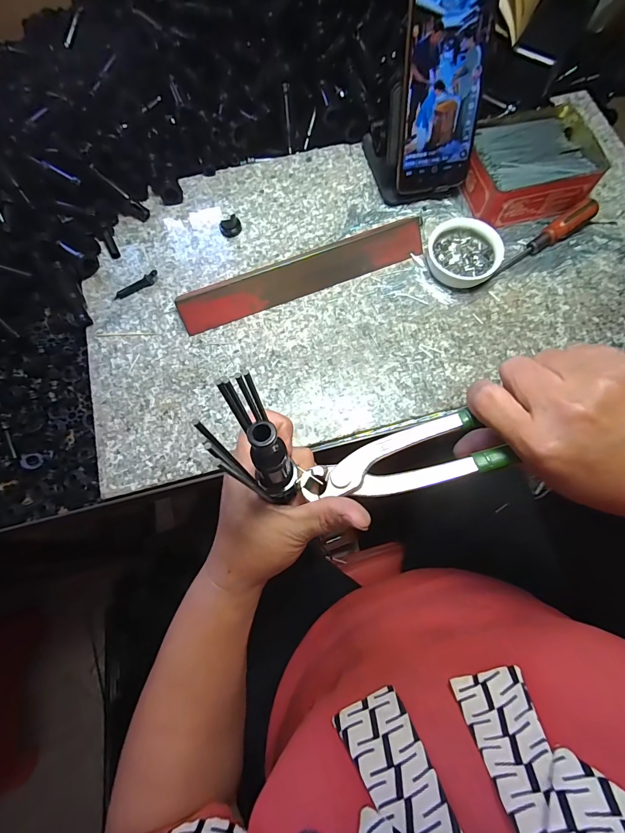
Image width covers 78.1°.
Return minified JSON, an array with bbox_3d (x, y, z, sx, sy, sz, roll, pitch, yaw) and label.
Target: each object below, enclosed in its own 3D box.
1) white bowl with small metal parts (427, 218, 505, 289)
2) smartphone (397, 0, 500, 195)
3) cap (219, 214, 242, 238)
[{"bbox_3d":[0.152,-0.162,0.392,0.072,0.029,0.066,0,71,1],"label":"white bowl with small metal parts"},{"bbox_3d":[0.121,-0.302,0.355,0.078,0.167,0.007,-10,47,-2],"label":"smartphone"},{"bbox_3d":[-0.090,-0.208,0.422,0.023,0.016,0.014,-17,72,-4],"label":"cap"}]

